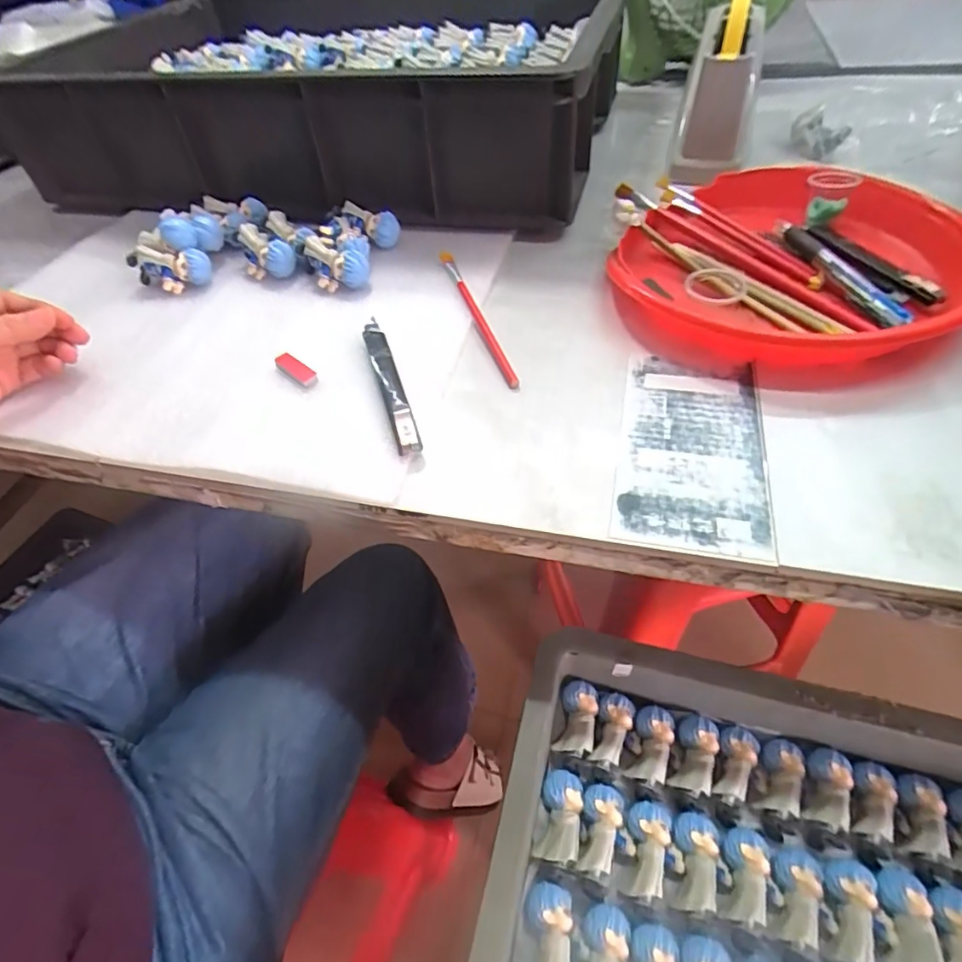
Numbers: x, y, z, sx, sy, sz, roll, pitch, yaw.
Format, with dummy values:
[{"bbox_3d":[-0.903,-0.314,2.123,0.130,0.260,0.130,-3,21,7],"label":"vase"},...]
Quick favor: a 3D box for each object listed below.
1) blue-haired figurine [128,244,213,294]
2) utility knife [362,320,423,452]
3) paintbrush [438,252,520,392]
[{"bbox_3d":[-0.262,-0.180,0.460,0.061,0.028,0.029,15,53,17],"label":"blue-haired figurine"},{"bbox_3d":[-0.061,-0.068,0.356,0.014,0.010,0.133,-16,50,-9],"label":"utility knife"},{"bbox_3d":[-0.004,-0.125,0.401,0.009,0.011,0.164,-17,50,-9],"label":"paintbrush"}]

